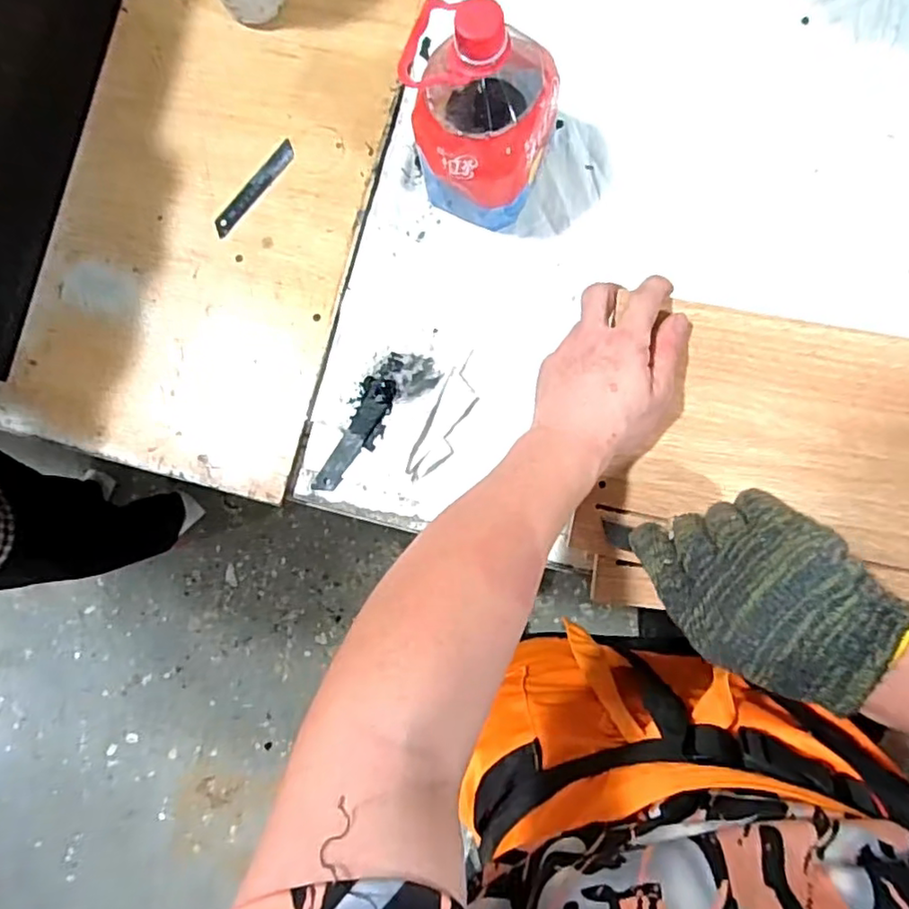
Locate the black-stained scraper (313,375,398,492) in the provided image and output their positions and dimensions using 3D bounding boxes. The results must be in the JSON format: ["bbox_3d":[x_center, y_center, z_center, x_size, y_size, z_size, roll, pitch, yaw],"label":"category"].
[{"bbox_3d":[-0.079,-0.015,0.493,0.028,0.004,0.101,27,87,7],"label":"black-stained scraper"}]

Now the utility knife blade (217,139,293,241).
[{"bbox_3d":[-0.171,-0.228,0.530,0.015,0.006,0.098,38,89,7],"label":"utility knife blade"}]

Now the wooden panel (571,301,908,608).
[{"bbox_3d":[0.349,0.027,0.399,0.490,0.020,0.199,8,85,6],"label":"wooden panel"}]

